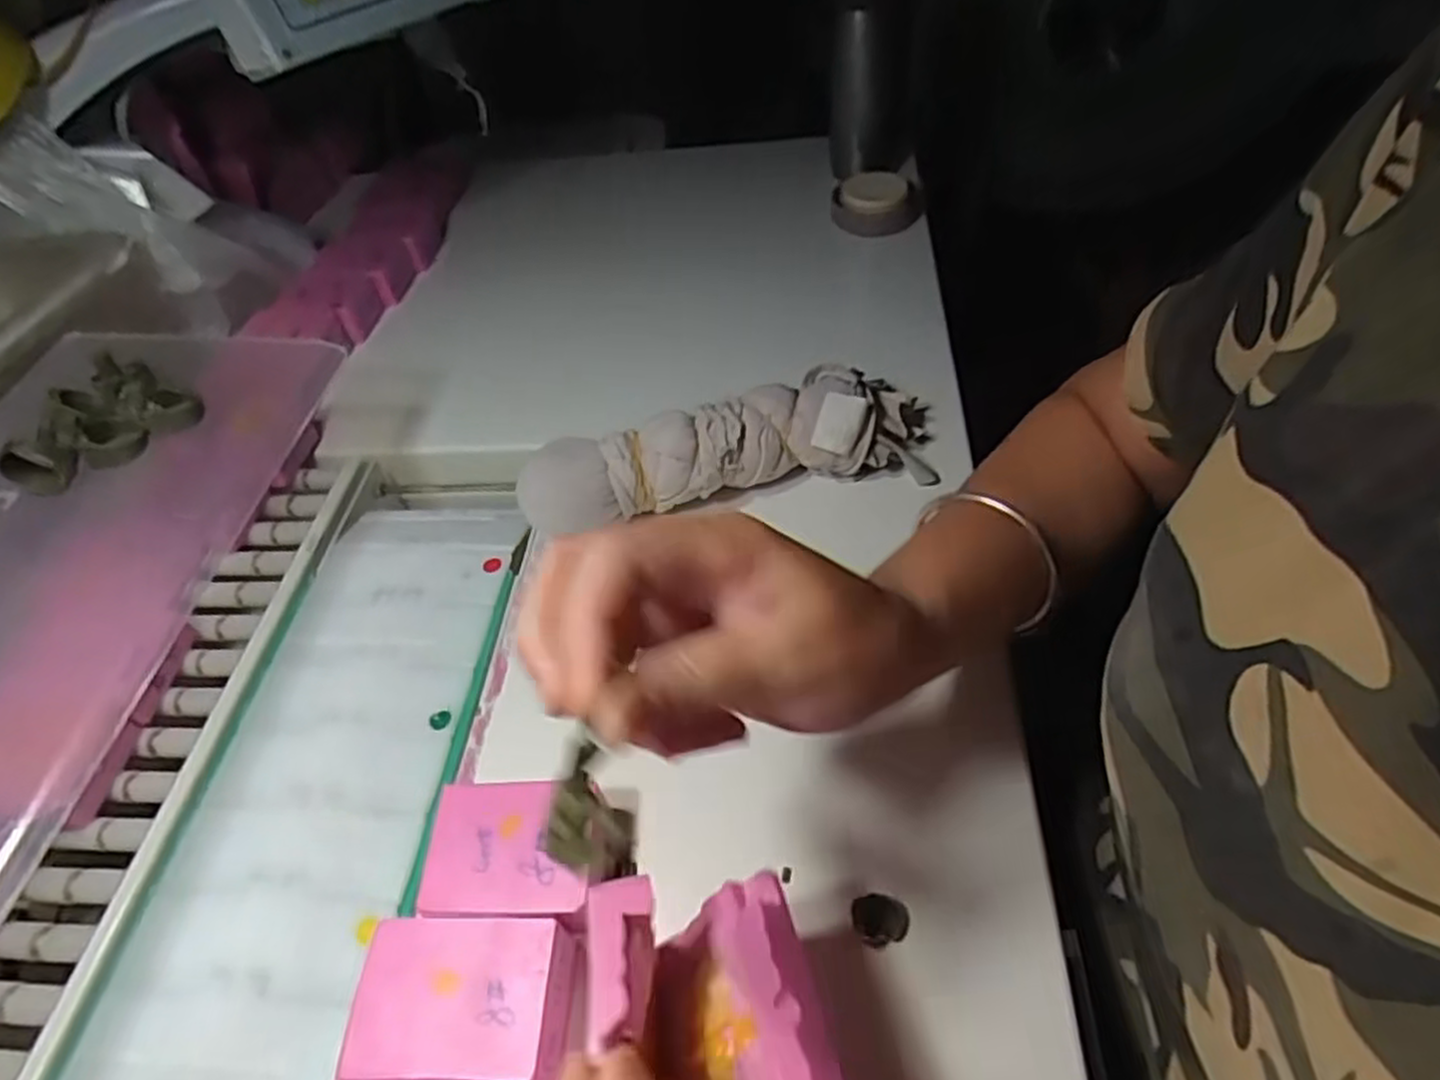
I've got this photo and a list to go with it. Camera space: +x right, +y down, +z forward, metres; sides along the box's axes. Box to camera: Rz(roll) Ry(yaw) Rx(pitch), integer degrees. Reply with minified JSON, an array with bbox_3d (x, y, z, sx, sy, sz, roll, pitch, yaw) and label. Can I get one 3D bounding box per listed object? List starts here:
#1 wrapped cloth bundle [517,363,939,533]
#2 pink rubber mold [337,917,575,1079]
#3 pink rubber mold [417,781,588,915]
[{"bbox_3d":[0.007,-0.049,0.448,0.235,0.059,0.056,-12,50,-5],"label":"wrapped cloth bundle"},{"bbox_3d":[-0.092,0.172,0.289,0.077,0.029,0.051,-1,50,4],"label":"pink rubber mold"},{"bbox_3d":[-0.085,0.130,0.323,0.066,0.030,0.053,-3,49,2],"label":"pink rubber mold"}]

